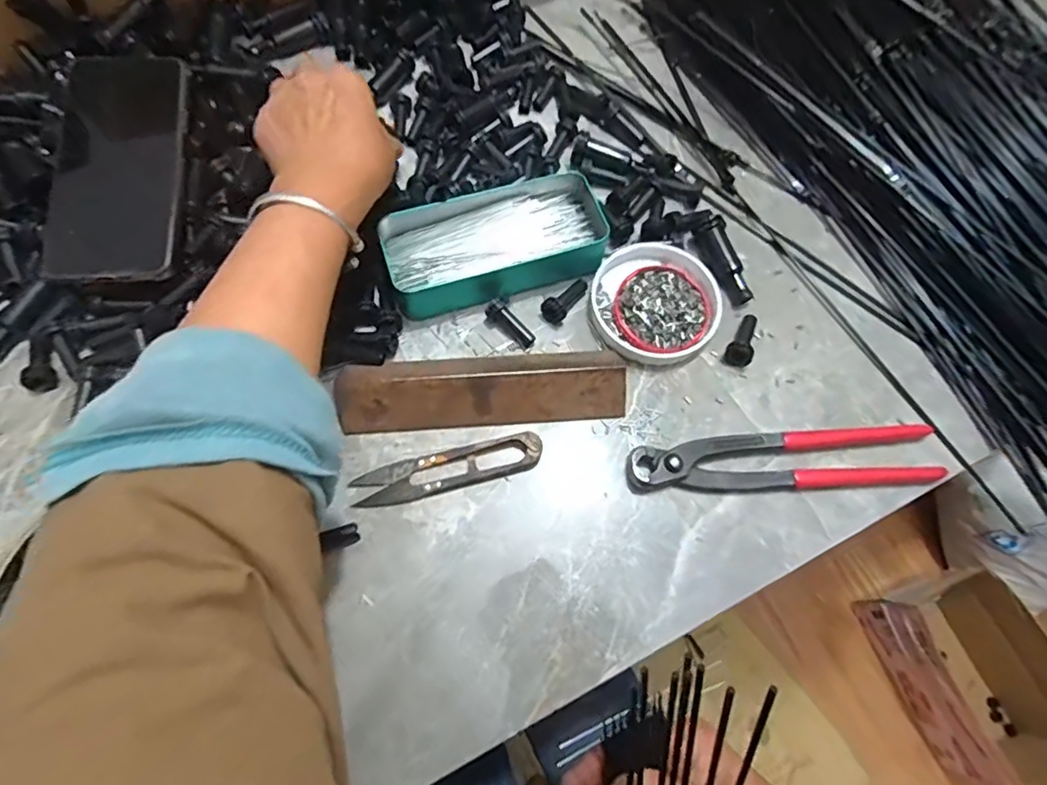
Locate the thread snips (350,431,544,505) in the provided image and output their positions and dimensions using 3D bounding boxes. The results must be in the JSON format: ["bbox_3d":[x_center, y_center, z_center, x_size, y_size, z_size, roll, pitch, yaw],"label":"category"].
[{"bbox_3d":[-0.046,0.048,0.339,0.116,0.010,0.024,-12,70,-7],"label":"thread snips"}]

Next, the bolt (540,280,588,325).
[{"bbox_3d":[0.030,-0.067,0.384,0.018,0.017,0.039,36,72,10],"label":"bolt"}]

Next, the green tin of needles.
[{"bbox_3d":[-0.016,-0.107,0.384,0.158,0.030,0.070,-15,71,-8],"label":"green tin of needles"}]

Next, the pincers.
[{"bbox_3d":[0.169,0.045,0.348,0.200,0.016,0.037,-5,70,-4],"label":"pincers"}]

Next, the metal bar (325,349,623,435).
[{"bbox_3d":[-0.026,-0.005,0.351,0.181,0.028,0.047,-4,70,-4],"label":"metal bar"}]

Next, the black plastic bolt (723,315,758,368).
[{"bbox_3d":[0.153,-0.038,0.375,0.017,0.020,0.040,28,71,8],"label":"black plastic bolt"}]

